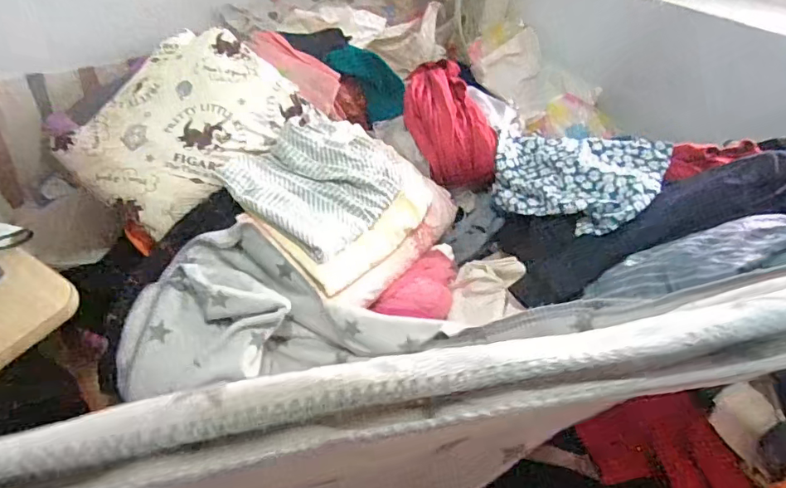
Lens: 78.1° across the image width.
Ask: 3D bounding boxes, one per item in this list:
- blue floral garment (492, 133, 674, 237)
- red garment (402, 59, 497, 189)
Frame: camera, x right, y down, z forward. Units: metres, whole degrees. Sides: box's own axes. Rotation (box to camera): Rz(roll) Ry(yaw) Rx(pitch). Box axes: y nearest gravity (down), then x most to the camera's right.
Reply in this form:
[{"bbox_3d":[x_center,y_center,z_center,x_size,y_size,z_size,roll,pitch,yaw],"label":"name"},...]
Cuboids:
[{"bbox_3d":[0.408,-0.165,1.094,0.340,0.124,0.334,2,47,-3],"label":"blue floral garment"},{"bbox_3d":[0.134,-0.341,1.293,0.218,0.139,0.419,1,47,-4],"label":"red garment"}]

